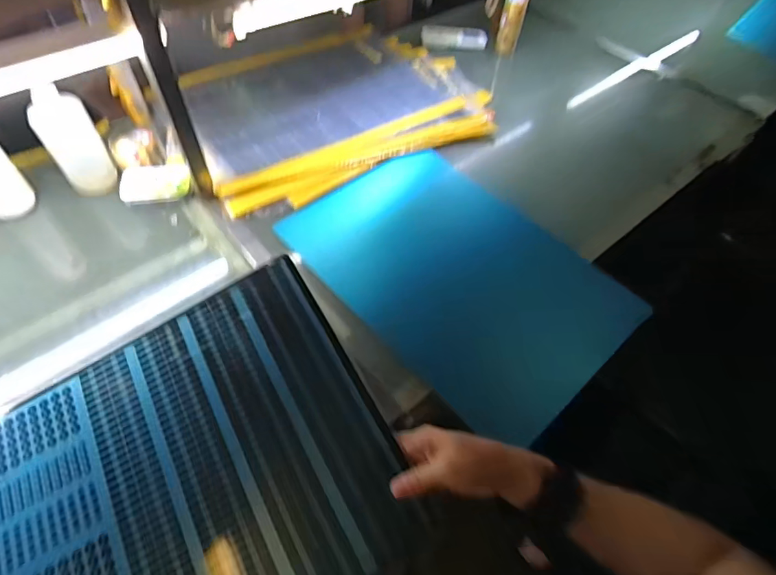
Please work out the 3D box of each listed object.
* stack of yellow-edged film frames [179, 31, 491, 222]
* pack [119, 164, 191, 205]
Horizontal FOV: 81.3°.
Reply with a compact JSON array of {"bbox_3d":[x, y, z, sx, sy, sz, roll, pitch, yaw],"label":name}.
[{"bbox_3d":[-0.116,-0.409,0.958,0.596,0.046,0.500,-24,61,-19],"label":"stack of yellow-edged film frames"},{"bbox_3d":[-0.399,-0.183,0.781,0.111,0.026,0.078,-9,57,-10],"label":"pack"}]

